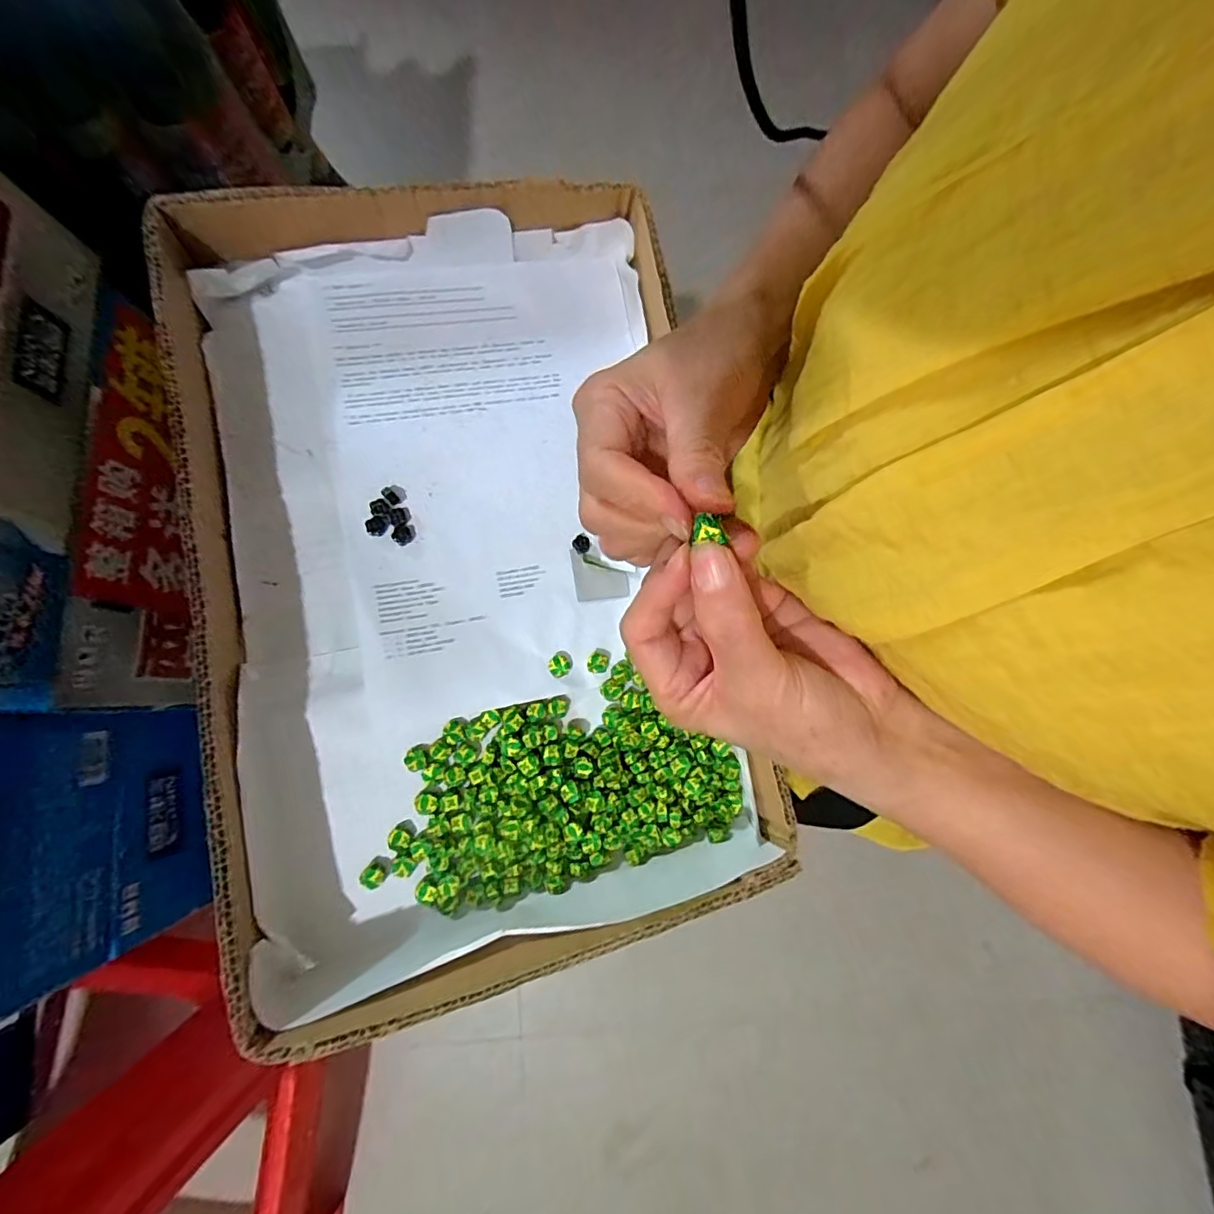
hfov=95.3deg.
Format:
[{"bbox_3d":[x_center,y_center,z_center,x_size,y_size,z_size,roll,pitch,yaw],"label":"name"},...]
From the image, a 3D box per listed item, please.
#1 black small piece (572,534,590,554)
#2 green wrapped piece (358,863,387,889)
[{"bbox_3d":[-0.017,-0.041,0.362,0.011,0.005,0.011,-17,83,-2],"label":"black small piece"},{"bbox_3d":[-0.129,0.148,0.304,0.012,0.006,0.012,0,83,0],"label":"green wrapped piece"}]

